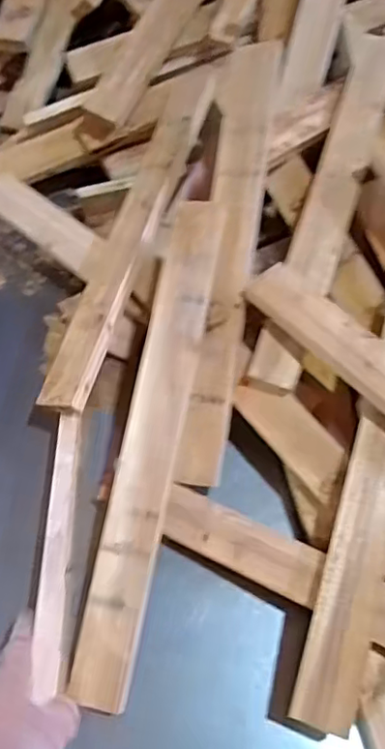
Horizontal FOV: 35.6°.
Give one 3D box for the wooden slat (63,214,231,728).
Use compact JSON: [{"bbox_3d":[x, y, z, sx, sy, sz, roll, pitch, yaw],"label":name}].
[{"bbox_3d":[-0.036,0.054,0.577,0.055,0.027,0.476,10,75,7],"label":"wooden slat"}]

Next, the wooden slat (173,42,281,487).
[{"bbox_3d":[0.037,-0.127,0.633,0.057,0.029,0.477,7,82,5],"label":"wooden slat"}]

